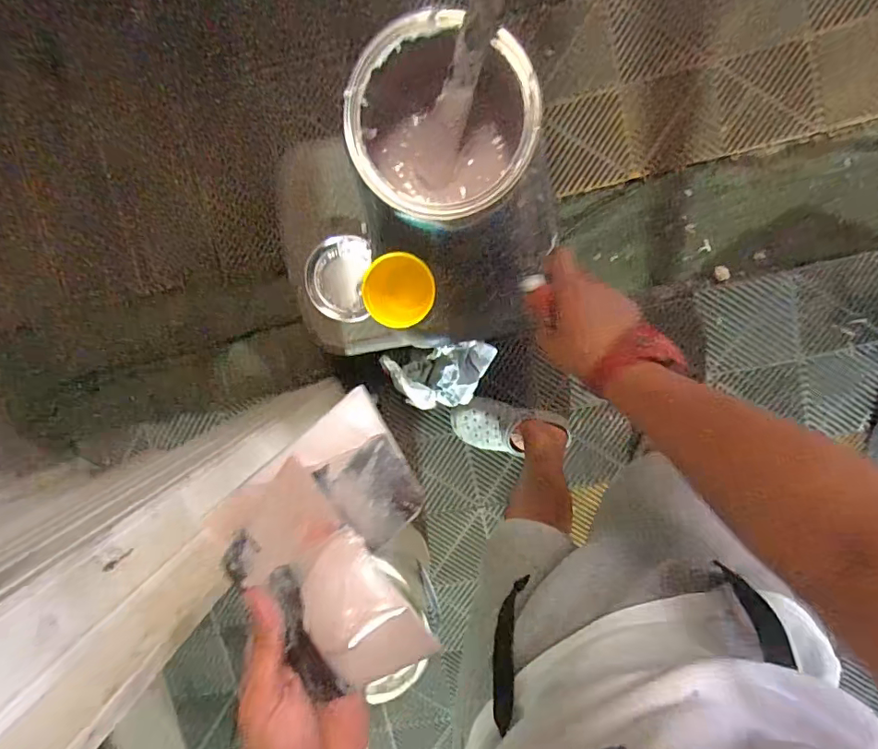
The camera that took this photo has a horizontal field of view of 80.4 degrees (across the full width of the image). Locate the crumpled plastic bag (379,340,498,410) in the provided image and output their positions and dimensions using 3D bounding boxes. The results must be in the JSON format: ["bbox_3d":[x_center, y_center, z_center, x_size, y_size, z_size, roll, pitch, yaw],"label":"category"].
[{"bbox_3d":[0.011,0.009,1.171,0.241,0.146,0.170,-8,98,5],"label":"crumpled plastic bag"}]

